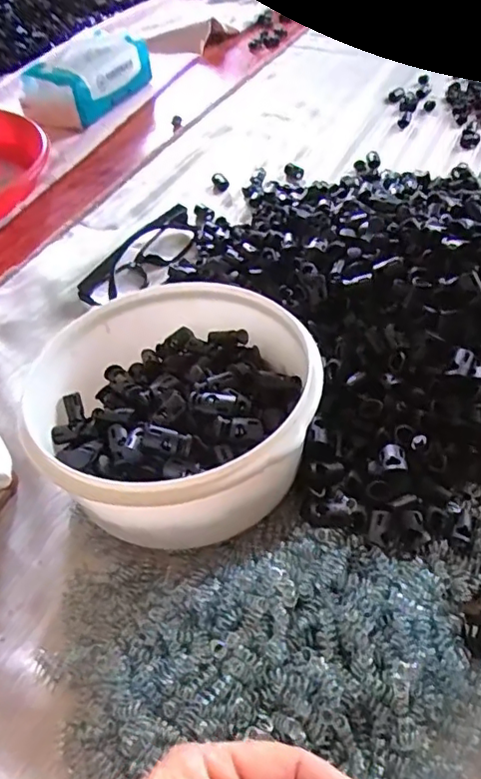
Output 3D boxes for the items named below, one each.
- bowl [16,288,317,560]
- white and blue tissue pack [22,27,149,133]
[{"bbox_3d":[-0.036,0.010,0.336,0.157,0.083,0.159,-1,49,1],"label":"bowl"},{"bbox_3d":[-0.195,-0.385,0.703,0.088,0.060,0.179,22,53,19],"label":"white and blue tissue pack"}]

